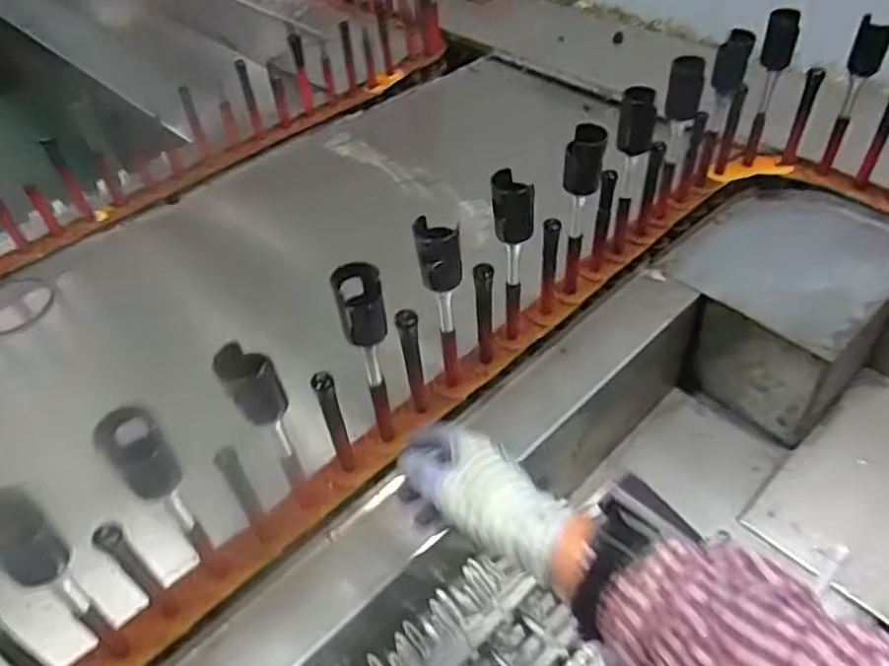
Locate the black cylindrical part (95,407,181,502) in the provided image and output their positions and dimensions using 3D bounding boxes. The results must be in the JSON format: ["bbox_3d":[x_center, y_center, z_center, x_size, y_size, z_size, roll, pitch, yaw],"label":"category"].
[{"bbox_3d":[-0.226,0.090,0.500,0.040,0.071,0.030,-31,48,-25],"label":"black cylindrical part"}]

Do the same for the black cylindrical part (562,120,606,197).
[{"bbox_3d":[0.149,-0.187,0.722,0.041,0.067,0.038,-4,42,3],"label":"black cylindrical part"}]

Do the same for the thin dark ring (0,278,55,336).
[{"bbox_3d":[-0.640,-0.040,0.996,0.118,0.071,0.013,-34,21,-34],"label":"thin dark ring"}]

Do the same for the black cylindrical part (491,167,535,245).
[{"bbox_3d":[0.069,-0.125,0.678,0.039,0.067,0.039,-4,42,3],"label":"black cylindrical part"}]

